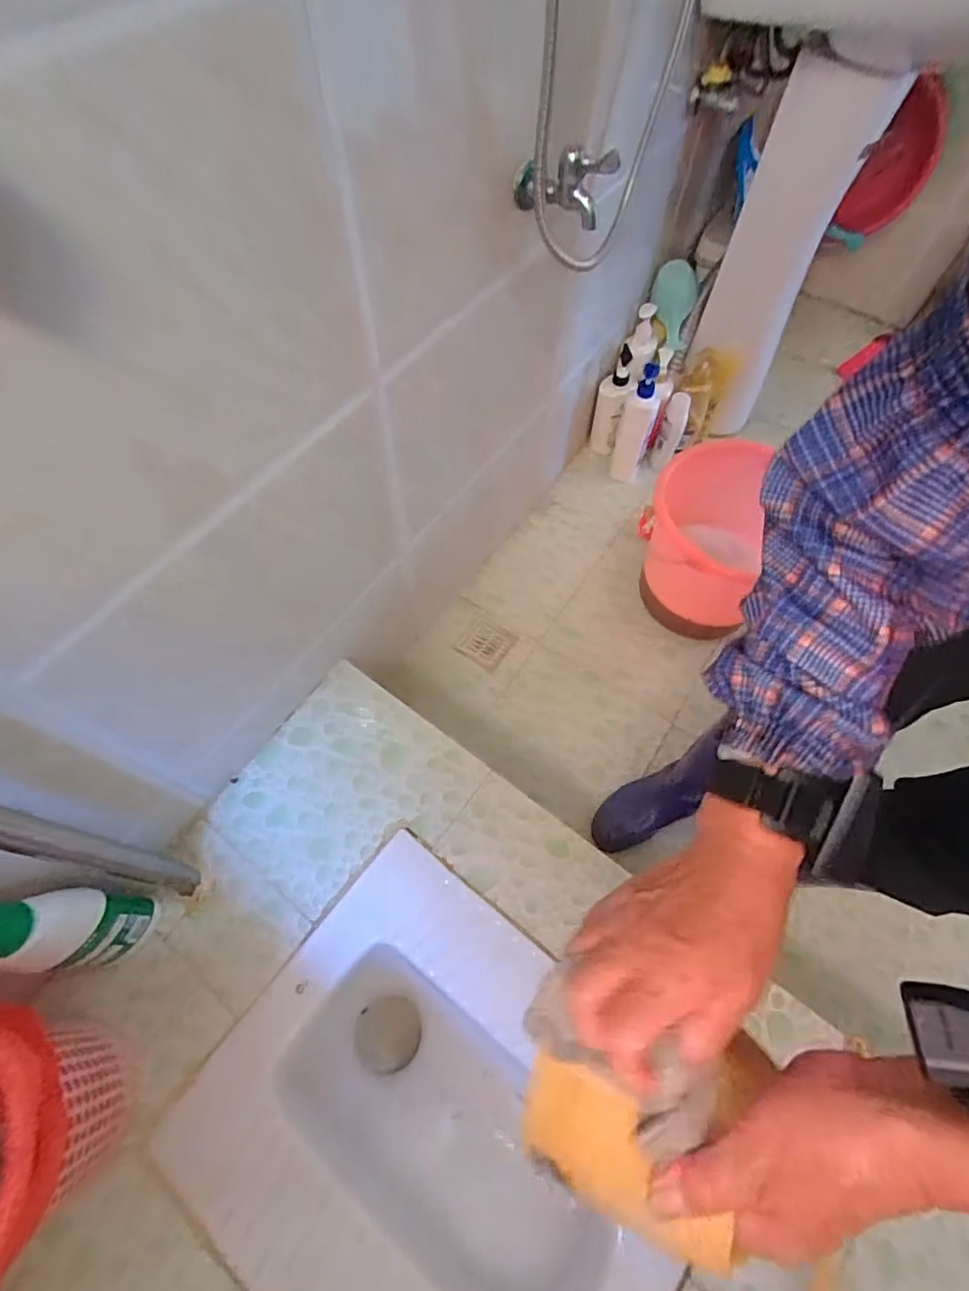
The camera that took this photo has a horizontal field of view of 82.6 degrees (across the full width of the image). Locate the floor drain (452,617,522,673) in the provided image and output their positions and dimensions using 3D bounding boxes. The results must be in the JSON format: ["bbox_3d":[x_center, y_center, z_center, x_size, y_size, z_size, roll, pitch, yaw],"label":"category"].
[{"bbox_3d":[0.004,-0.004,1.051,0.090,0.017,0.086,31,66,15],"label":"floor drain"}]

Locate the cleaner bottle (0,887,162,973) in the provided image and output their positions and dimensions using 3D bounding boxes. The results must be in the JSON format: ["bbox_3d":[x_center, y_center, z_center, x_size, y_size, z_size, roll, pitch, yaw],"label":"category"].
[{"bbox_3d":[-0.423,0.297,0.573,0.055,0.248,0.076,-2,62,-1],"label":"cleaner bottle"}]

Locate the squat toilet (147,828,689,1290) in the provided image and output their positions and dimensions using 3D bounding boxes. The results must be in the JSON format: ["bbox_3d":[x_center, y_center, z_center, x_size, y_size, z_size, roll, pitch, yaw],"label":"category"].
[{"bbox_3d":[-0.046,0.572,0.671,0.505,0.175,0.427,35,67,17],"label":"squat toilet"}]

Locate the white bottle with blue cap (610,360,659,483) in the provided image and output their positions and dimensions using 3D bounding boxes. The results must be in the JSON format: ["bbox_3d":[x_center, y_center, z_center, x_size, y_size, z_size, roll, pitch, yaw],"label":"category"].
[{"bbox_3d":[0.292,-0.423,1.051,0.061,0.267,0.069,15,63,8],"label":"white bottle with blue cap"}]

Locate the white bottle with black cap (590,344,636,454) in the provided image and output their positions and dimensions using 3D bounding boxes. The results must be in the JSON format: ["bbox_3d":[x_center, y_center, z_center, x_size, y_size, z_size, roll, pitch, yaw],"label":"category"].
[{"bbox_3d":[0.248,-0.462,1.072,0.056,0.262,0.053,-36,68,-18],"label":"white bottle with black cap"}]

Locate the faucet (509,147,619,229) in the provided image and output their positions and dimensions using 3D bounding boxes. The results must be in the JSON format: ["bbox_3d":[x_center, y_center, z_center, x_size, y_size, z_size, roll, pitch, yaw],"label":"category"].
[{"bbox_3d":[0.075,-0.457,0.541,0.101,0.058,0.047,36,68,17],"label":"faucet"}]

